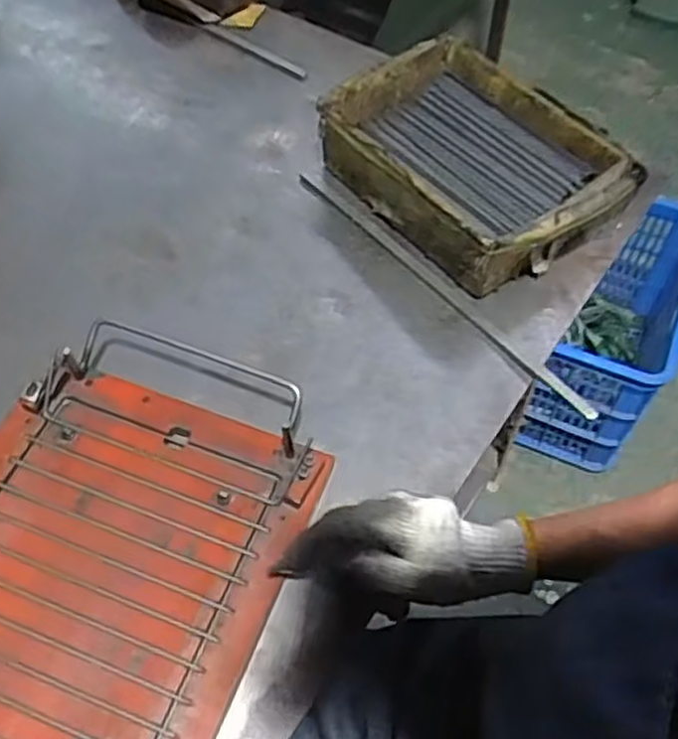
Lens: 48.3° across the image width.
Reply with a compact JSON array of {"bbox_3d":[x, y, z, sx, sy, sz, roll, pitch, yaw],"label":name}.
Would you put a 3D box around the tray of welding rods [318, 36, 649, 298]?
[{"bbox_3d":[0.123,-0.188,0.699,0.189,0.092,0.260,-38,66,-22],"label":"tray of welding rods"}]

